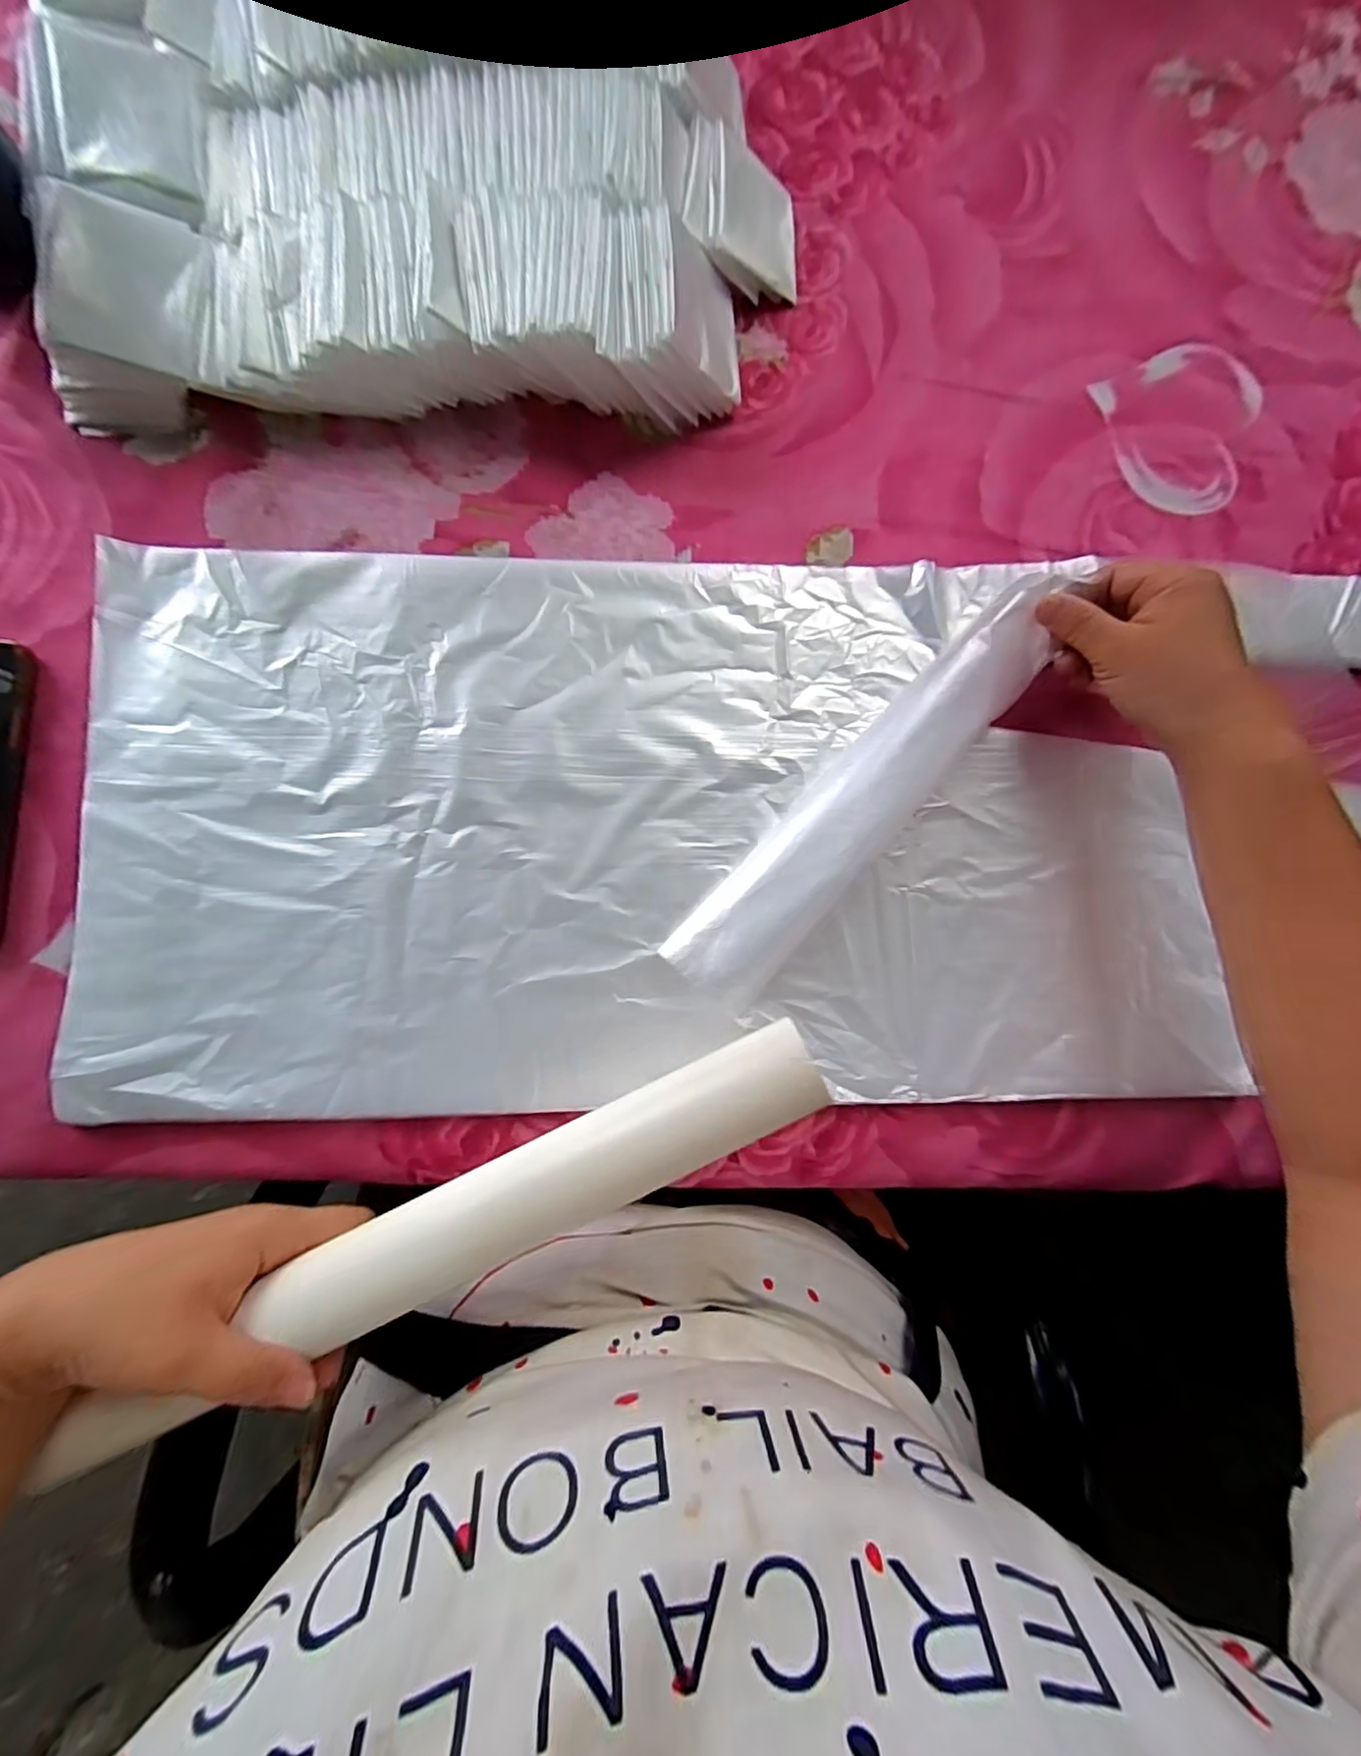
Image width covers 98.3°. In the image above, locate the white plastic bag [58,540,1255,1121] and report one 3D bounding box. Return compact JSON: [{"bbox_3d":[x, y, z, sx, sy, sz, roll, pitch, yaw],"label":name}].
[{"bbox_3d":[-0.009,-0.033,0.315,0.586,0.022,0.298,0,83,-3],"label":"white plastic bag"}]

